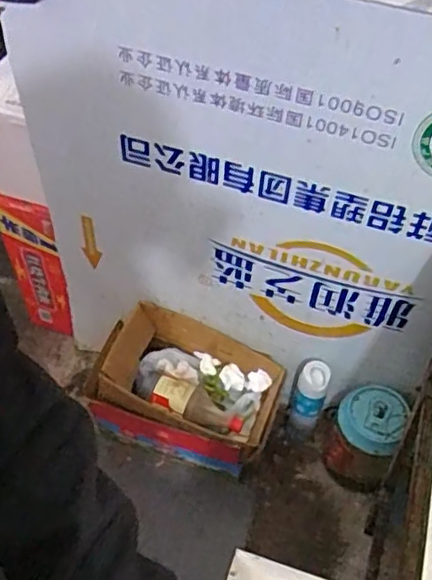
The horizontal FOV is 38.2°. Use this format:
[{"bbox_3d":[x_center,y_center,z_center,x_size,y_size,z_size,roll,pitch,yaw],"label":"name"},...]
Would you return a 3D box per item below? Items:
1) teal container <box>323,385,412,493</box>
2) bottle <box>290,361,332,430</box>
[{"bbox_3d":[0.305,0.318,1.311,0.137,0.229,0.141,1,51,-1],"label":"teal container"},{"bbox_3d":[0.197,0.233,1.331,0.065,0.212,0.065,1,51,-1],"label":"bottle"}]

